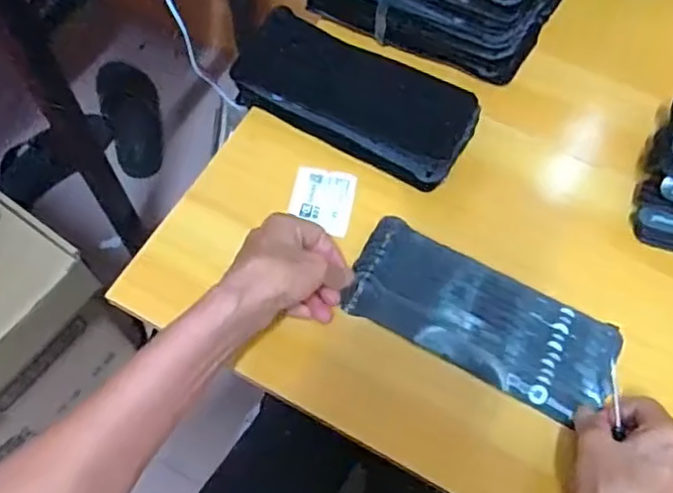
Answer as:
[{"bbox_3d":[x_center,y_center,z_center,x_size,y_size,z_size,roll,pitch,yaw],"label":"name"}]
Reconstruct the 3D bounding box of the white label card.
[{"bbox_3d":[-0.011,-0.039,0.525,0.051,0.007,0.058,11,64,5],"label":"white label card"}]

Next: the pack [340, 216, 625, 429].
[{"bbox_3d":[0.108,0.053,0.477,0.199,0.018,0.086,28,67,14],"label":"pack"}]

